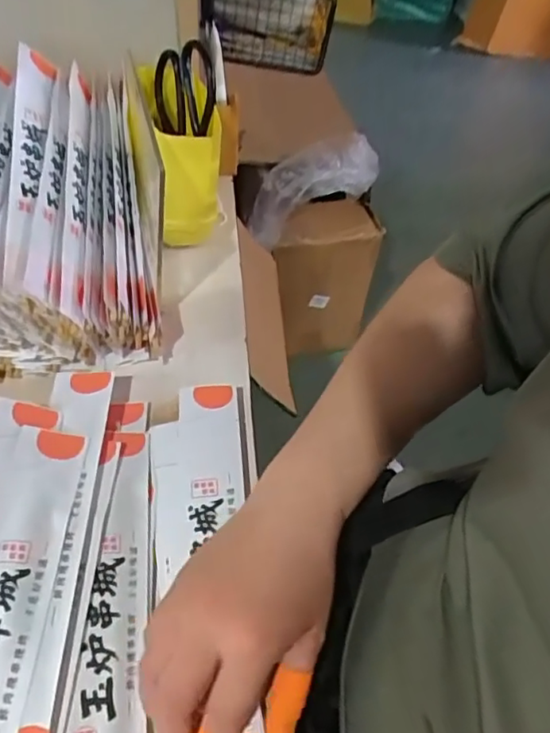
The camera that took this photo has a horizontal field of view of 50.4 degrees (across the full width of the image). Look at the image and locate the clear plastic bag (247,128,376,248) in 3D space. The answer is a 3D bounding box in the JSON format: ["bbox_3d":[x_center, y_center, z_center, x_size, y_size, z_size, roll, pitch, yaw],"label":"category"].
[{"bbox_3d":[0.060,-0.296,0.968,0.246,0.113,0.087,-32,57,-1],"label":"clear plastic bag"}]

